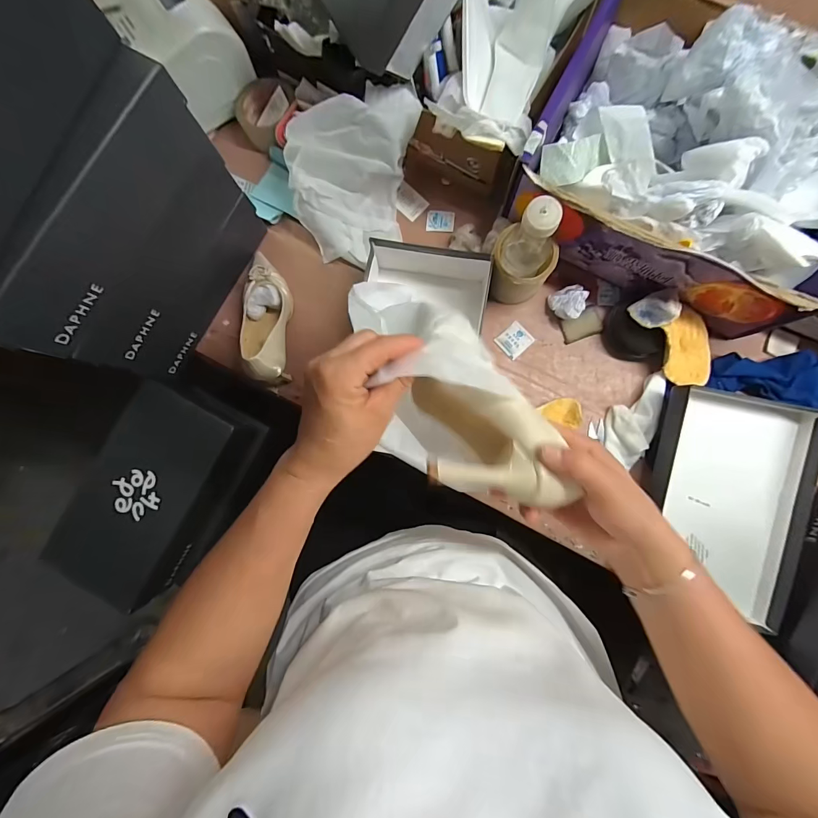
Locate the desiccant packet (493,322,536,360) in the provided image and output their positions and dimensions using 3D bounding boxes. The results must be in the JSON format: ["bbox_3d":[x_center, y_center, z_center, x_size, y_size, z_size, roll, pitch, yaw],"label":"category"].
[{"bbox_3d":[0.165,-0.107,0.583,0.050,0.004,0.044,-41,85,-1],"label":"desiccant packet"}]

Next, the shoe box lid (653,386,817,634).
[{"bbox_3d":[0.459,0.128,0.557,0.057,0.181,0.298,8,94,-36],"label":"shoe box lid"}]

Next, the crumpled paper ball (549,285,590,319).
[{"bbox_3d":[0.243,-0.162,0.569,0.052,0.037,0.050,0,85,3],"label":"crumpled paper ball"}]

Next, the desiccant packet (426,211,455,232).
[{"bbox_3d":[0.052,-0.309,0.614,0.045,0.008,0.039,6,86,3],"label":"desiccant packet"}]

